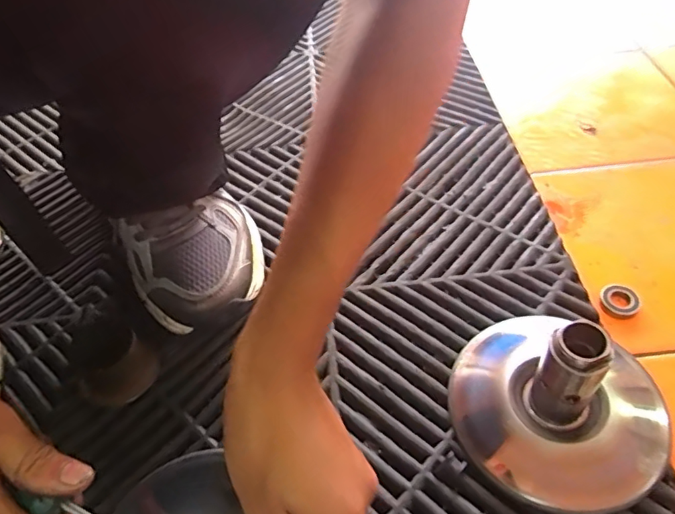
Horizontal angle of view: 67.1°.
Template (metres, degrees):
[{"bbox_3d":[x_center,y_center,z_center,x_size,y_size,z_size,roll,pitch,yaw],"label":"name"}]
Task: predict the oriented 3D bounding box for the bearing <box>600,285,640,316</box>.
[{"bbox_3d":[0.218,0.033,0.393,0.027,0.005,0.026,8,51,13],"label":"bearing"}]

